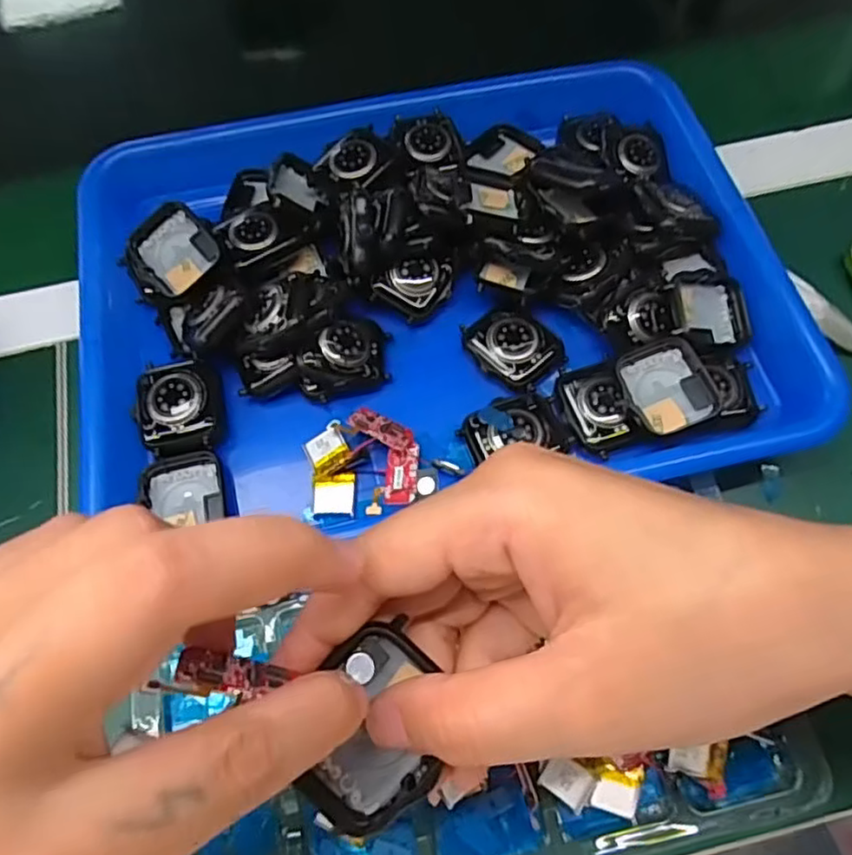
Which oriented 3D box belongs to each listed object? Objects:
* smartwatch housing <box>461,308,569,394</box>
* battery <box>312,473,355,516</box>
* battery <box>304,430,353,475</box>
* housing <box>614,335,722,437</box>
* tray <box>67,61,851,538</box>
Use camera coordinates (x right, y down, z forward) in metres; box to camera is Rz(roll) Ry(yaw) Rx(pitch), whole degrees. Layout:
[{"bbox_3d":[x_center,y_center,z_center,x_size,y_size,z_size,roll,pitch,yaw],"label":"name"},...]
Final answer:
[{"bbox_3d":[0.042,-0.039,0.311,0.036,0.008,0.043,-38,69,-14],"label":"smartwatch housing"},{"bbox_3d":[-0.040,0.030,0.289,0.018,0.004,0.018,-6,65,0],"label":"battery"},{"bbox_3d":[-0.044,0.011,0.292,0.018,0.004,0.019,-29,65,-4],"label":"battery"},{"bbox_3d":[0.106,-0.018,0.293,0.037,0.012,0.041,-18,66,-6],"label":"housing"},{"bbox_3d":[-0.004,-0.072,0.323,0.319,0.046,0.247,-11,65,-3],"label":"tray"}]

